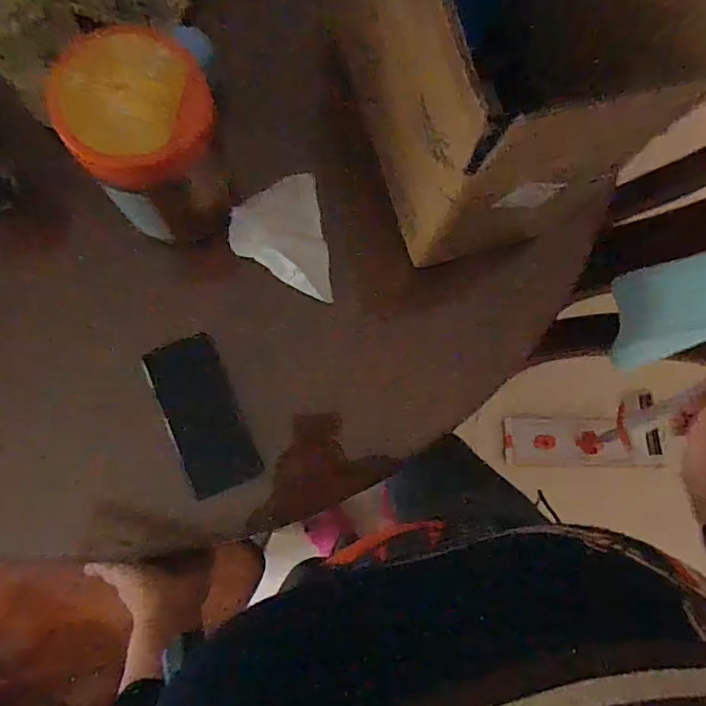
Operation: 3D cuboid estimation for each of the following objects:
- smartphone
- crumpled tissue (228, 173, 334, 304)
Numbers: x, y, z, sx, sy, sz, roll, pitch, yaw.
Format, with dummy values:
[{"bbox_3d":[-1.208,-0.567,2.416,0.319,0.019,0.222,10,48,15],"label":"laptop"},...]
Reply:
[{"bbox_3d":[-0.164,0.067,0.581,0.077,0.013,0.169,-21,85,-8],"label":"smartphone"},{"bbox_3d":[-0.083,-0.131,0.599,0.102,0.029,0.150,-10,83,-7],"label":"crumpled tissue"}]

